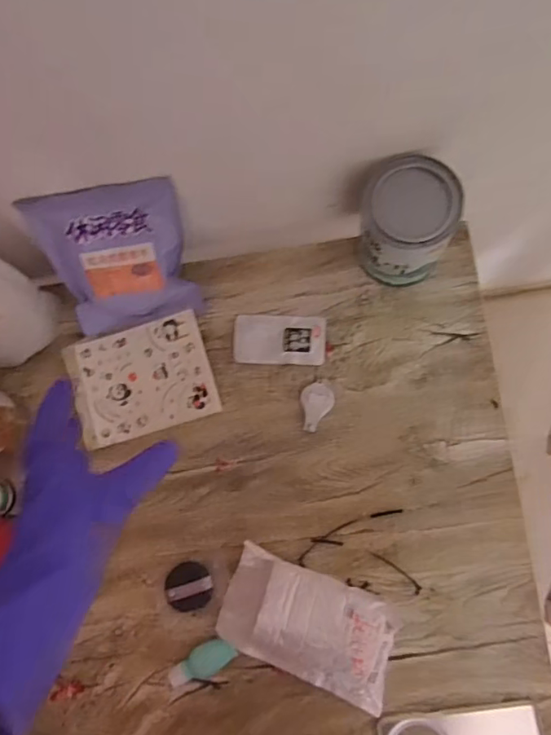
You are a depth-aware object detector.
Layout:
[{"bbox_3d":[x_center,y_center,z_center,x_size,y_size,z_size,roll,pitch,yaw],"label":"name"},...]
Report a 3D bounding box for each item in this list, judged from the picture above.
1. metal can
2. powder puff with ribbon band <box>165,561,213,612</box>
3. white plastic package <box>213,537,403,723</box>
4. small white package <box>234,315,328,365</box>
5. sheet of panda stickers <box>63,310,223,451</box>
[{"bbox_3d":[0.138,-0.149,0.591,0.093,0.125,0.096,-1,81,6],"label":"metal can"},{"bbox_3d":[-0.097,0.245,0.611,0.052,0.013,0.051,0,81,4],"label":"powder puff with ribbon band"},{"bbox_3d":[0.035,0.273,0.578,0.189,0.054,0.112,19,83,7],"label":"white plastic package"},{"bbox_3d":[0.005,-0.033,0.649,0.107,0.005,0.059,2,82,4],"label":"small white package"},{"bbox_3d":[-0.159,0.013,0.656,0.163,0.010,0.127,-16,81,1],"label":"sheet of panda stickers"}]

